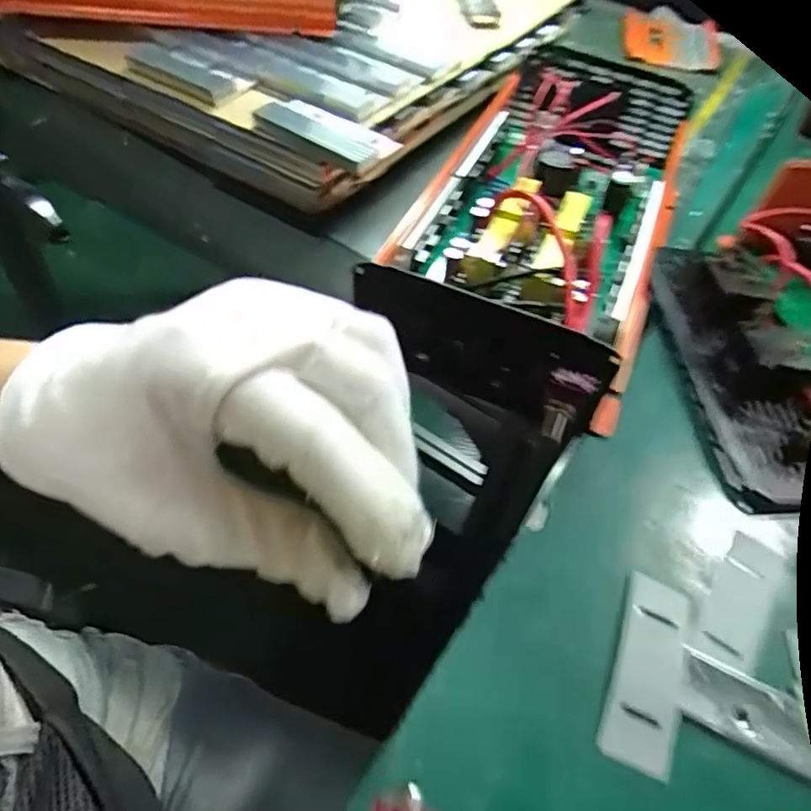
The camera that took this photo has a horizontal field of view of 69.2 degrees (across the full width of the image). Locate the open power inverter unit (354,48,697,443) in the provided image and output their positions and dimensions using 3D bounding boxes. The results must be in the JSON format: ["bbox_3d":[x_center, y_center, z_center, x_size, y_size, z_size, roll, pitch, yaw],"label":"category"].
[{"bbox_3d":[0.090,-0.123,0.376,0.143,0.074,0.304,20,53,12],"label":"open power inverter unit"}]

